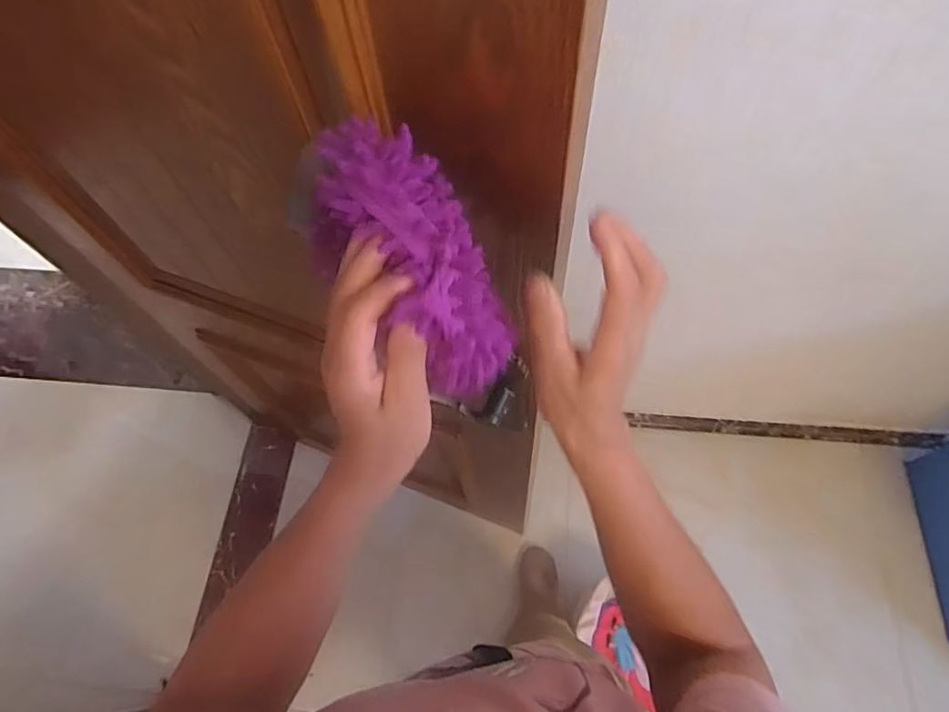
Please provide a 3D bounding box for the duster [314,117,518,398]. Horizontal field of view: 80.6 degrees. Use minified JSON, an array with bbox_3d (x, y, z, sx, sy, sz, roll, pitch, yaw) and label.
[{"bbox_3d":[-0.035,-0.052,0.317,0.077,0.049,0.157,-35,102,-13],"label":"duster"}]

